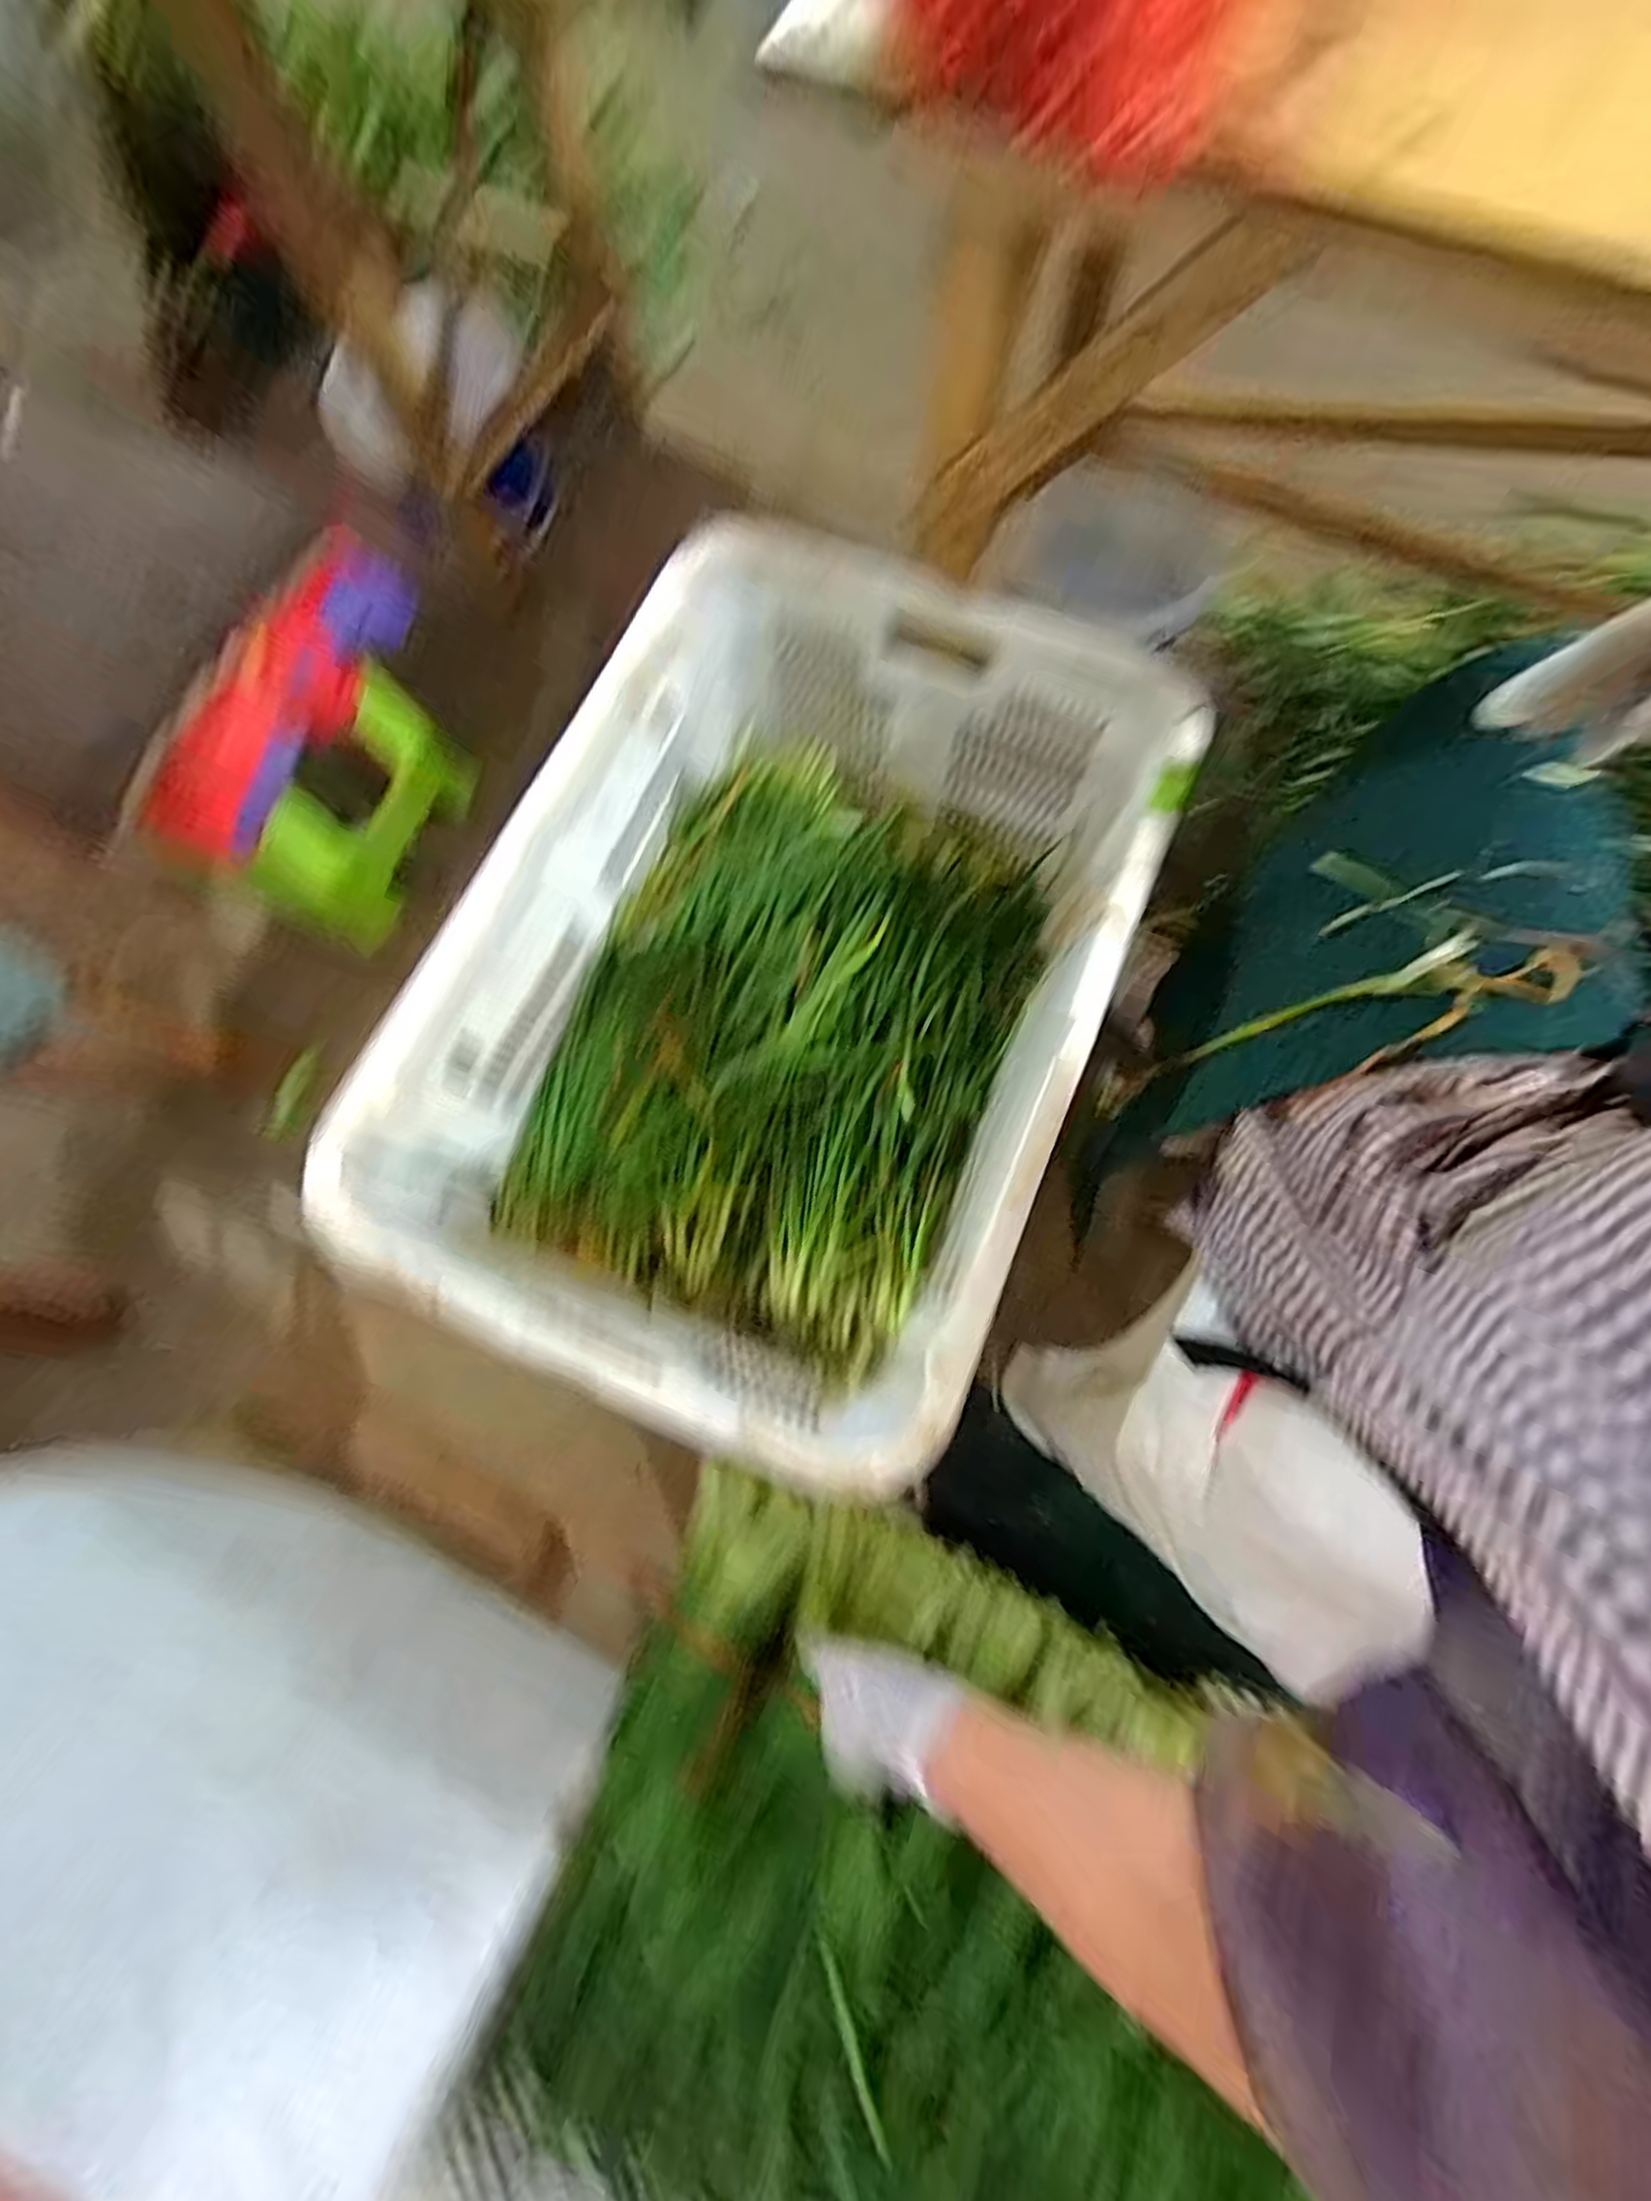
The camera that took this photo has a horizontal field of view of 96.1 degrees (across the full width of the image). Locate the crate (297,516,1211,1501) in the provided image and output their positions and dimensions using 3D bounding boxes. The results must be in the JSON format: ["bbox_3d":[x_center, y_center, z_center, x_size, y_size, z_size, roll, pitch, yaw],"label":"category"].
[{"bbox_3d":[-0.035,-0.106,0.666,0.500,0.252,0.682,22,77,8],"label":"crate"}]

